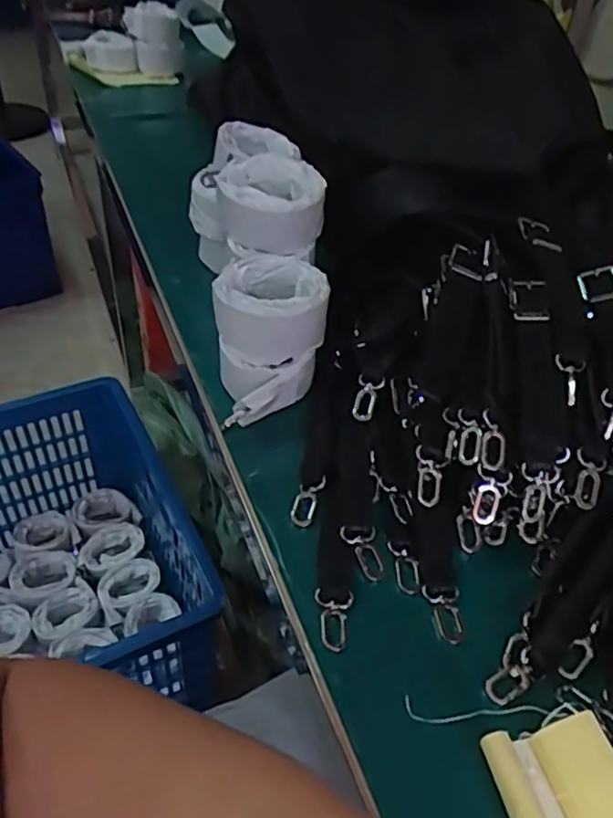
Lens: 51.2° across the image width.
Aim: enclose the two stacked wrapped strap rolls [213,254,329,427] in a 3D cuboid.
[{"bbox_3d":[-0.032,-0.064,0.563,0.092,0.096,0.115,-3,44,-10],"label":"two stacked wrapped strap rolls"}]

